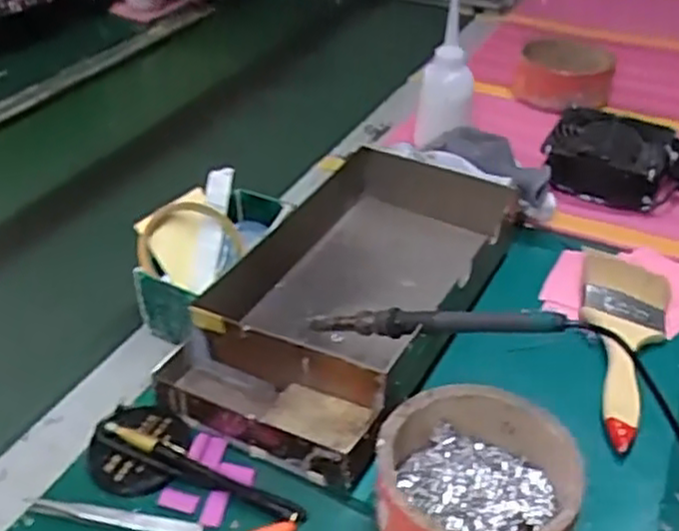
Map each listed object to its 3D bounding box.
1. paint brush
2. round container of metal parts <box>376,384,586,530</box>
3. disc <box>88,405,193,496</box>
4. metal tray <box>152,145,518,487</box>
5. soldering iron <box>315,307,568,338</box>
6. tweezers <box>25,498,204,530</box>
[{"bbox_3d":[0.226,0.056,0.601,0.071,0.027,0.223,14,39,16],"label":"paint brush"},{"bbox_3d":[0.083,0.140,0.463,0.118,0.057,0.117,1,37,-1],"label":"round container of metal parts"},{"bbox_3d":[-0.137,0.125,0.513,0.060,0.015,0.065,1,37,-1],"label":"disc"},{"bbox_3d":[0.006,0.014,0.618,0.195,0.069,0.338,18,40,20],"label":"metal tray"},{"bbox_3d":[0.061,0.040,0.531,0.194,0.020,0.014,-3,31,33],"label":"soldering iron"},{"bbox_3d":[-0.143,0.160,0.473,0.111,0.009,0.012,4,37,4],"label":"tweezers"}]

